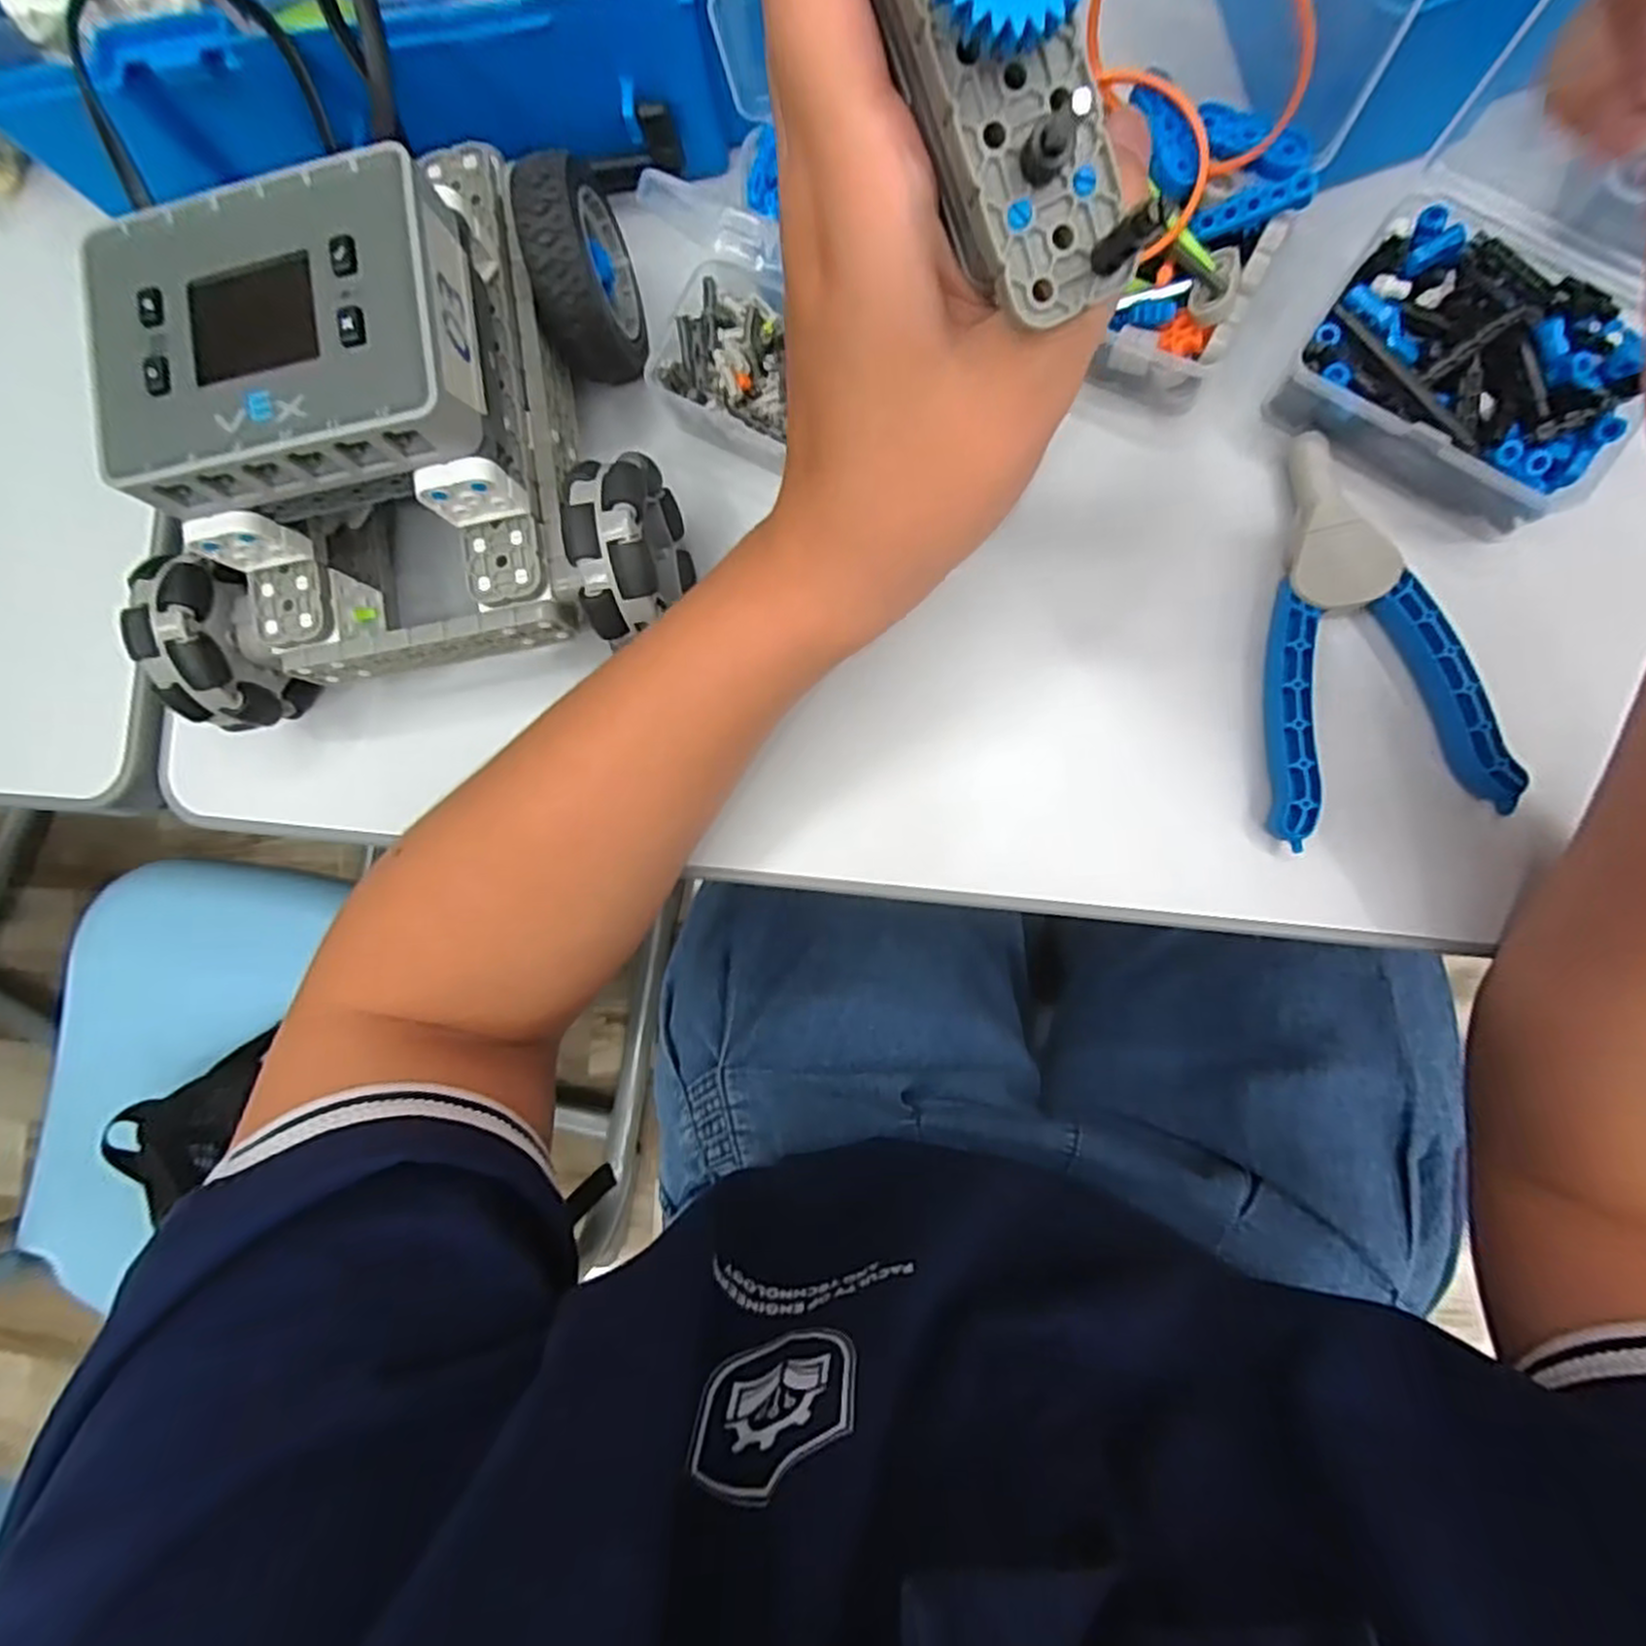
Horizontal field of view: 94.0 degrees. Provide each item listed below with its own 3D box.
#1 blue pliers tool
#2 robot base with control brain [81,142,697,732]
[{"bbox_3d":[0.172,-0.061,0.253,0.068,0.018,0.127,-13,85,6],"label":"blue pliers tool"},{"bbox_3d":[-0.144,-0.123,0.249,0.169,0.100,0.148,-12,85,6],"label":"robot base with control brain"}]

